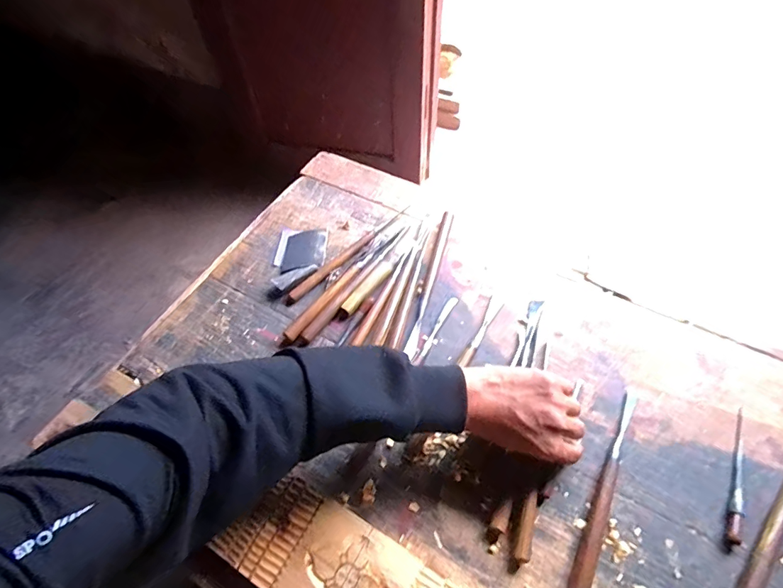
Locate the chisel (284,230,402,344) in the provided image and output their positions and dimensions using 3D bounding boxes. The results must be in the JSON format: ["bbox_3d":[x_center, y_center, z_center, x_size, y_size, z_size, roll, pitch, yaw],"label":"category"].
[{"bbox_3d":[-0.066,-0.020,0.630,0.022,0.016,0.238,31,63,21],"label":"chisel"}]

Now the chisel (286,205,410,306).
[{"bbox_3d":[-0.061,-0.067,0.664,0.018,0.011,0.251,37,65,23],"label":"chisel"}]

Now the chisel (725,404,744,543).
[{"bbox_3d":[0.379,0.193,0.472,0.012,0.009,0.150,22,60,16],"label":"chisel"}]

